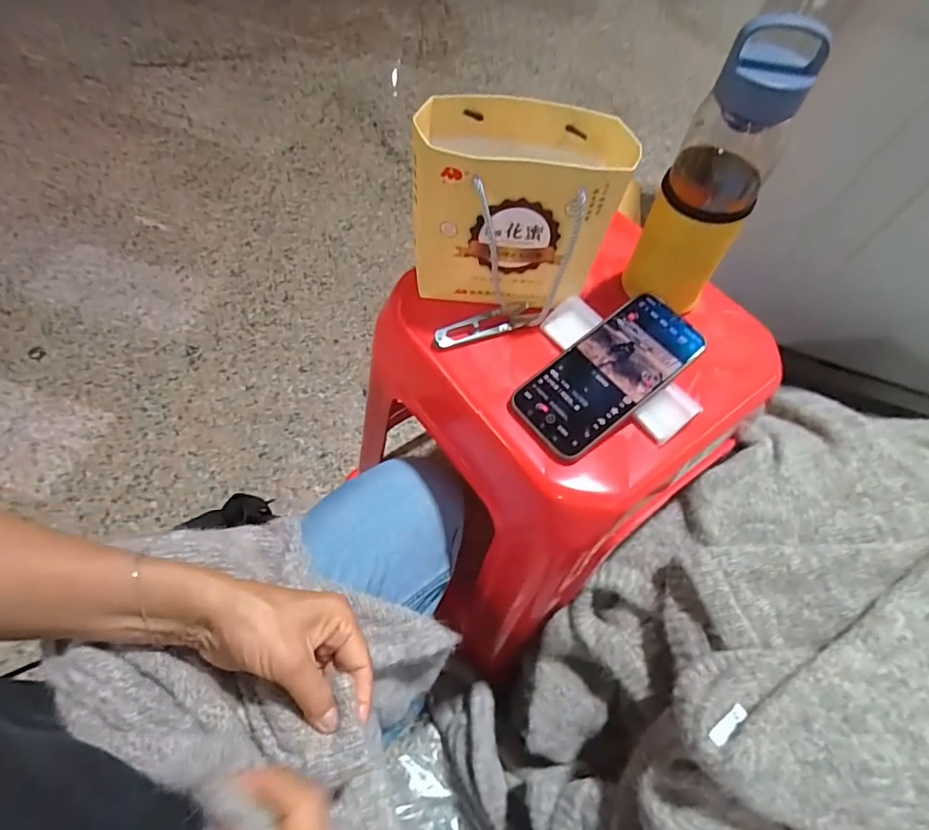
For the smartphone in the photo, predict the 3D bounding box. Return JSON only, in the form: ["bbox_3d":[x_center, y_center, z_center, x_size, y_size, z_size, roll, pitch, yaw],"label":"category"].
[{"bbox_3d":[0.122,-0.036,0.444,0.164,0.007,0.075,-38,67,-8],"label":"smartphone"}]

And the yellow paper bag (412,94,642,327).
[{"bbox_3d":[0.042,-0.171,0.457,0.163,0.145,0.095,6,59,-2],"label":"yellow paper bag"}]

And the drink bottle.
[{"bbox_3d":[0.200,-0.184,0.432,0.073,0.222,0.067,30,61,13],"label":"drink bottle"}]

